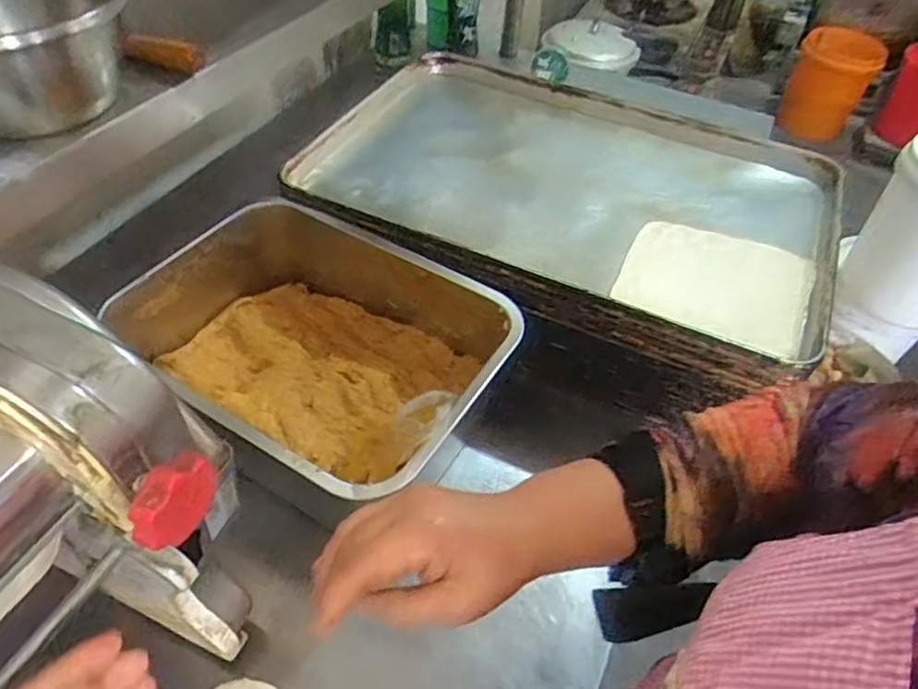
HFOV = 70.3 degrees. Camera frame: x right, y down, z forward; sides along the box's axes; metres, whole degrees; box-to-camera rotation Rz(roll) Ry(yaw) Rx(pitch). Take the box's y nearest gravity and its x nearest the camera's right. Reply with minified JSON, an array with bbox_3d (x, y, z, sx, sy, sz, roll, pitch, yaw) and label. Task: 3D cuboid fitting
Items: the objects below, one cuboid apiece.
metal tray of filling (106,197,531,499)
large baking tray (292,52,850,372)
[{"bbox_3d":[-0.147,0.009,0.655,0.371,0.123,0.268,30,52,21],"label":"metal tray of filling"},{"bbox_3d":[0.142,-0.207,0.812,0.605,0.047,0.433,20,50,14],"label":"large baking tray"}]

